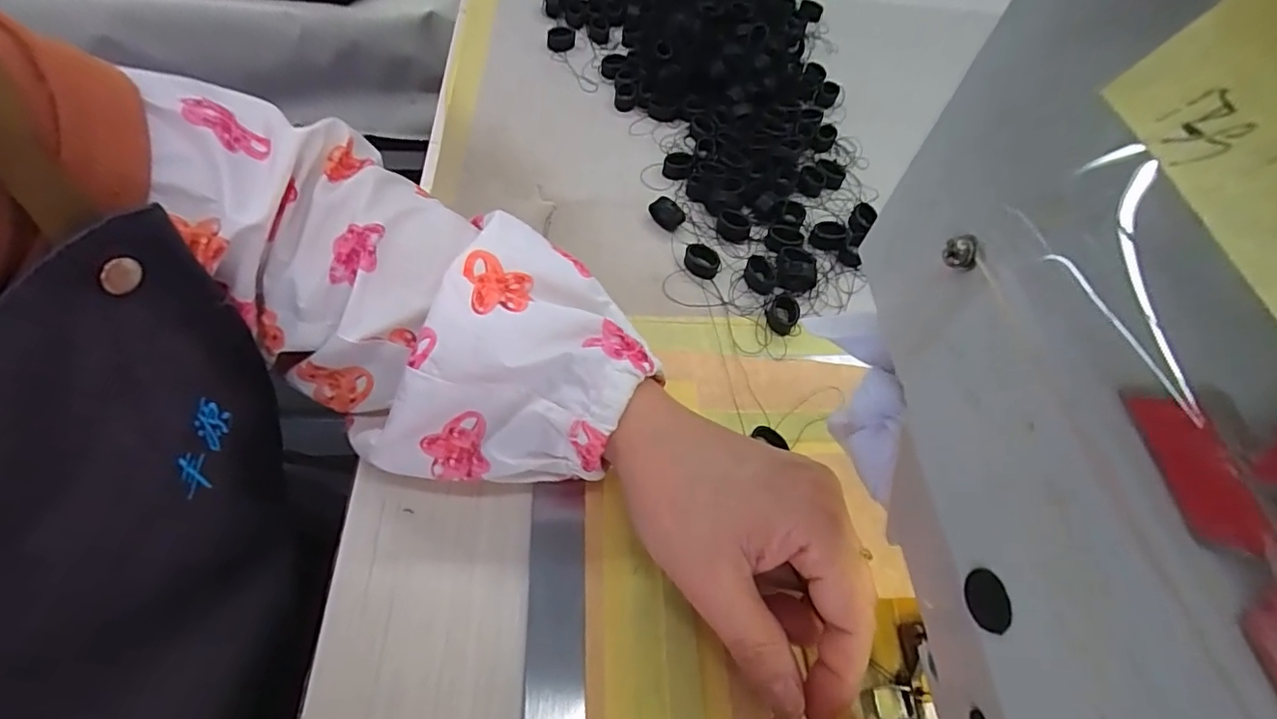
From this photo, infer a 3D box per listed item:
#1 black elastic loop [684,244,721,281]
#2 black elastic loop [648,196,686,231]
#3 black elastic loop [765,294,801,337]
[{"bbox_3d":[0.036,-0.055,0.312,0.019,0.008,0.018,9,58,3],"label":"black elastic loop"},{"bbox_3d":[0.016,-0.085,0.325,0.021,0.015,0.009,35,63,18],"label":"black elastic loop"},{"bbox_3d":[0.078,-0.025,0.299,0.017,0.006,0.023,28,61,14],"label":"black elastic loop"}]

